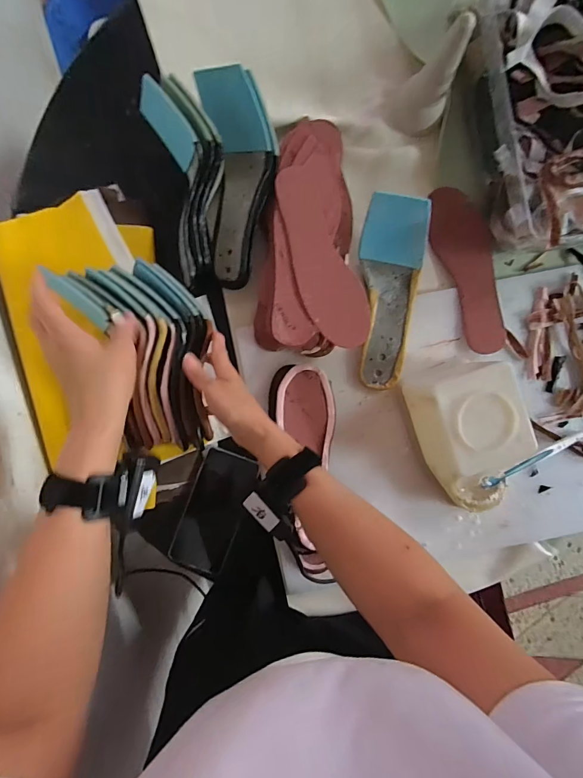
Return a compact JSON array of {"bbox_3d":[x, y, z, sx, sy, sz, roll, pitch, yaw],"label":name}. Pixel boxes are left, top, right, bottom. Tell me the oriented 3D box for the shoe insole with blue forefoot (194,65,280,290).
[{"bbox_3d":[-0.061,-0.254,0.477,0.087,0.081,0.232,-4,92,-2],"label":"shoe insole with blue forefoot"}]

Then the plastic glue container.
[{"bbox_3d":[0.222,0.068,0.476,0.103,0.107,0.189,-15,92,-1],"label":"plastic glue container"}]

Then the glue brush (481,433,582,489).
[{"bbox_3d":[0.332,0.095,0.514,0.193,0.015,0.017,-19,92,-17],"label":"glue brush"}]

